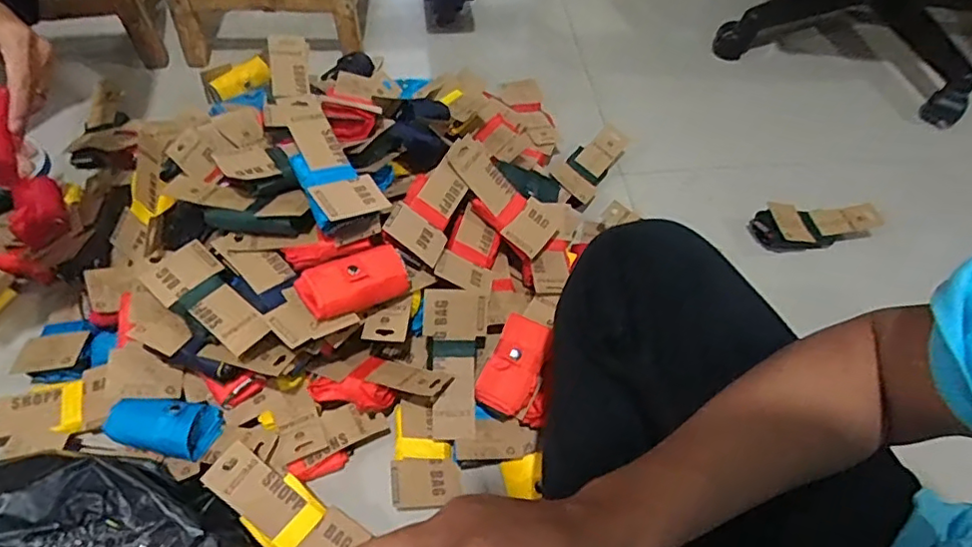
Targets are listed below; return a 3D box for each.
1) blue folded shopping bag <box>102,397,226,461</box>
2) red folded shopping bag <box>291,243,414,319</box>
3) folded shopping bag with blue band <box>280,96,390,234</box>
[{"bbox_3d":[-0.329,0.150,0.603,0.107,0.033,0.059,12,54,6],"label":"blue folded shopping bag"},{"bbox_3d":[-0.133,0.007,0.599,0.106,0.040,0.049,-26,59,-21],"label":"red folded shopping bag"},{"bbox_3d":[-0.166,-0.118,0.615,0.072,0.023,0.147,-25,75,-20],"label":"folded shopping bag with blue band"}]

